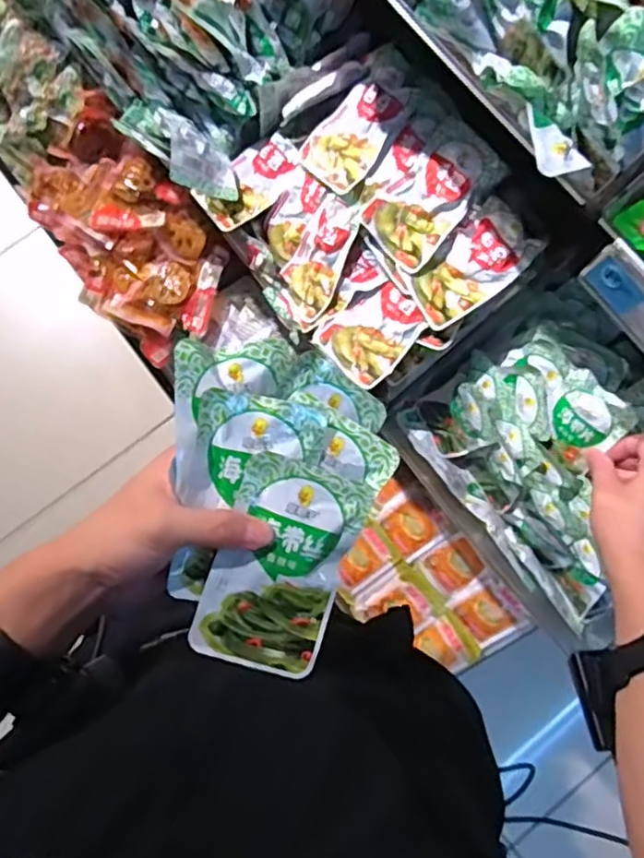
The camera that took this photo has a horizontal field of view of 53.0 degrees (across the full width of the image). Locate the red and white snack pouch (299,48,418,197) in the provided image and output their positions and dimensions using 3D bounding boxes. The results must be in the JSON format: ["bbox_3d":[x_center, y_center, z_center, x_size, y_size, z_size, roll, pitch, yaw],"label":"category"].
[{"bbox_3d":[0.037,-0.277,0.585,0.121,0.013,0.072,-45,69,19],"label":"red and white snack pouch"}]

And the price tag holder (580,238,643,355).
[{"bbox_3d":[0.205,-0.082,0.419,0.015,0.046,0.079,-39,82,-7],"label":"price tag holder"}]

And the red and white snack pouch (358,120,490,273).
[{"bbox_3d":[0.094,-0.207,0.565,0.067,0.016,0.125,36,98,6],"label":"red and white snack pouch"}]

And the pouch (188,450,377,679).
[{"bbox_3d":[-0.024,0.079,0.369,0.072,0.008,0.121,19,96,-7],"label":"pouch"}]

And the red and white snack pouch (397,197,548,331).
[{"bbox_3d":[0.130,-0.144,0.571,0.110,0.011,0.066,-36,88,11],"label":"red and white snack pouch"}]

